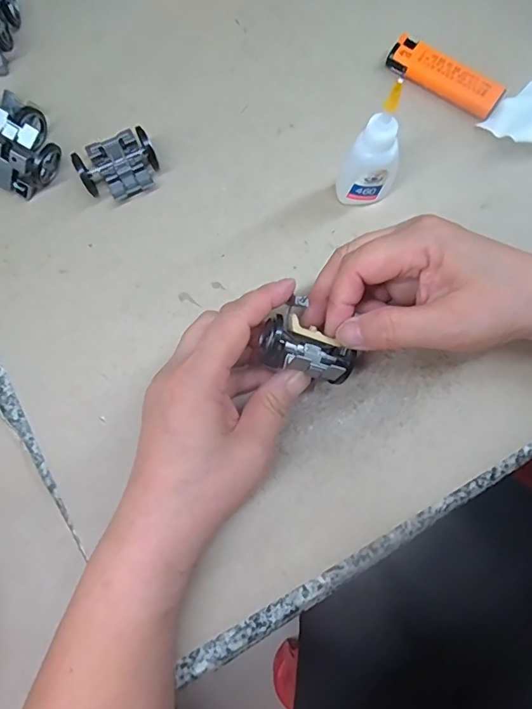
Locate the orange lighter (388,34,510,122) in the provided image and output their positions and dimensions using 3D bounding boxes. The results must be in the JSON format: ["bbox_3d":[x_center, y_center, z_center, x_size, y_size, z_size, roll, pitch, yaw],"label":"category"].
[{"bbox_3d":[0.121,-0.189,0.323,0.080,0.015,0.023,38,79,8],"label":"orange lighter"}]

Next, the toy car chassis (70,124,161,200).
[{"bbox_3d":[-0.095,-0.123,0.301,0.047,0.022,0.042,-24,78,-6],"label":"toy car chassis"}]

